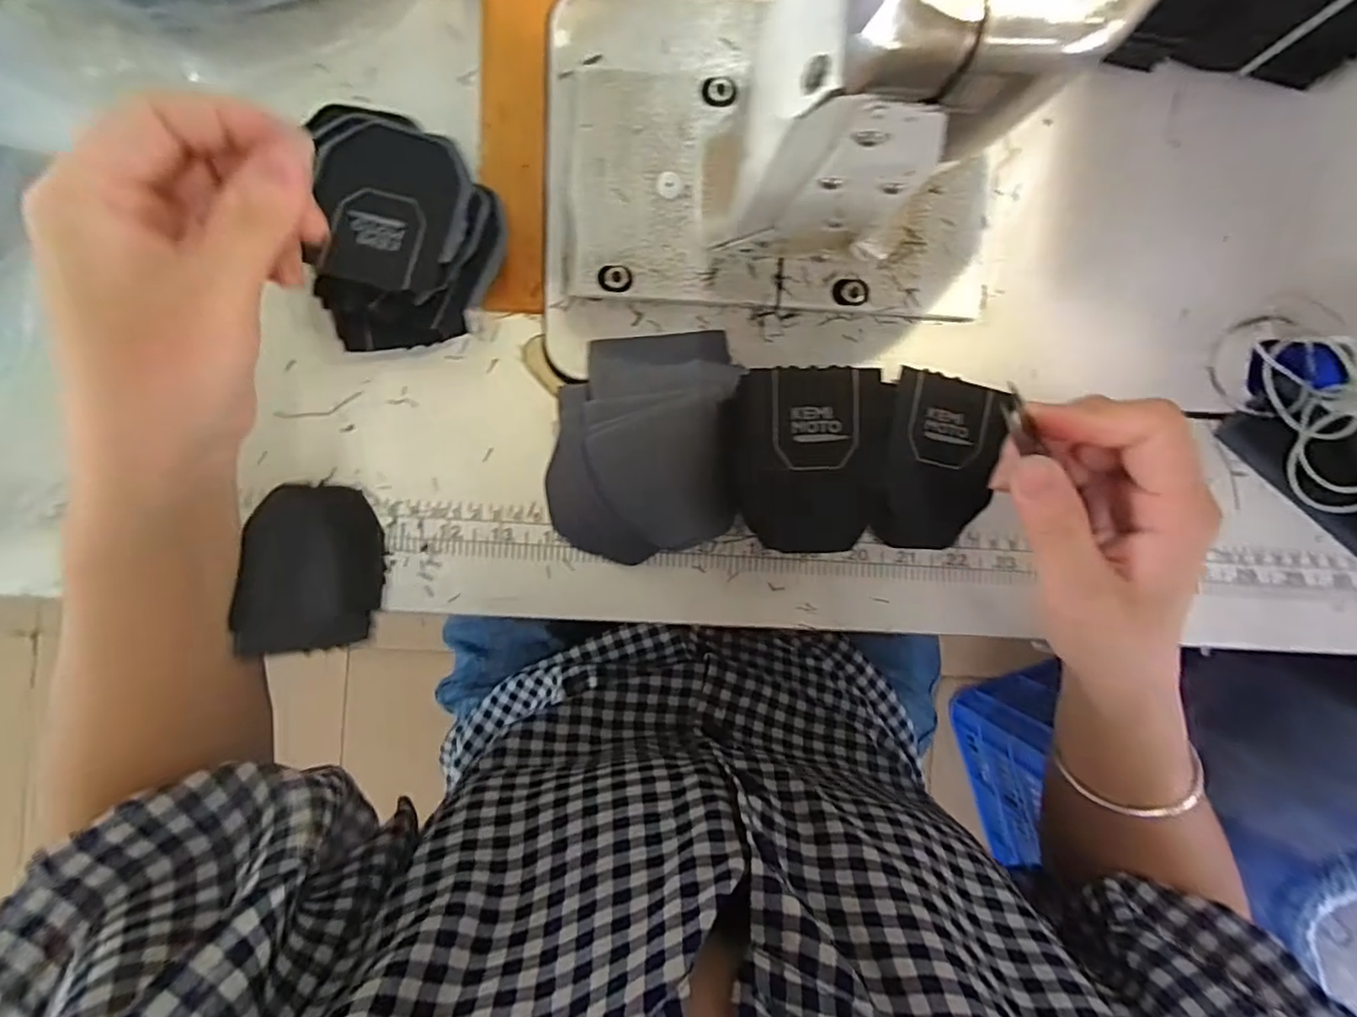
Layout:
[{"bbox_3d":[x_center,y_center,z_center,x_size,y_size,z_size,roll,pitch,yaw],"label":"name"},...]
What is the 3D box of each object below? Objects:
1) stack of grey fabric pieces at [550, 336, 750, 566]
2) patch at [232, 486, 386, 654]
[{"bbox_3d":[-0.017,-0.031,0.302,0.086,0.024,0.108,3,89,-3],"label":"stack of grey fabric pieces"},{"bbox_3d":[-0.161,0.026,0.283,0.008,0.063,0.071,5,92,27],"label":"patch"}]

